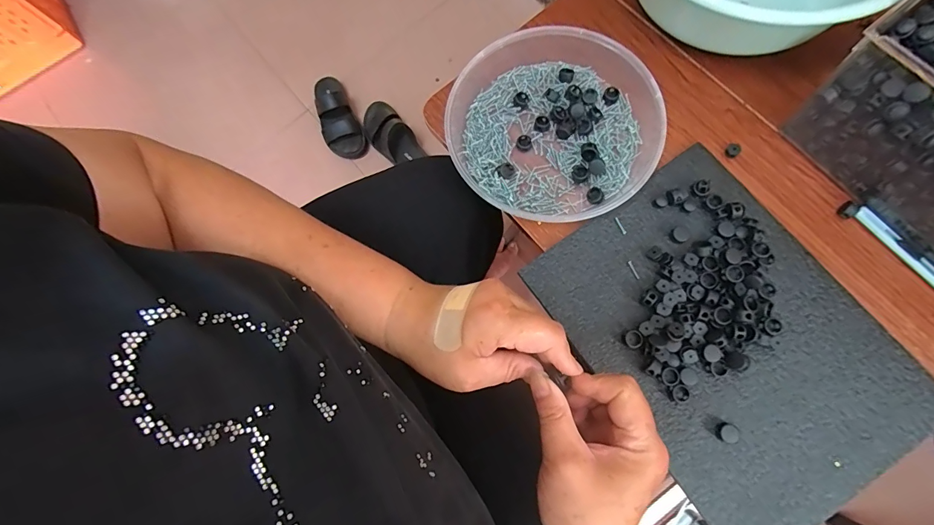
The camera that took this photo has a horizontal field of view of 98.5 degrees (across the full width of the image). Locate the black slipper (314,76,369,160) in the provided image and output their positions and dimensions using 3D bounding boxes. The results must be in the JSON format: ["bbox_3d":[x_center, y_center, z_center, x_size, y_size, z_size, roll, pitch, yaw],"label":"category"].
[{"bbox_3d":[-0.354,-0.397,1.062,0.103,0.077,0.259,-27,76,0],"label":"black slipper"}]

